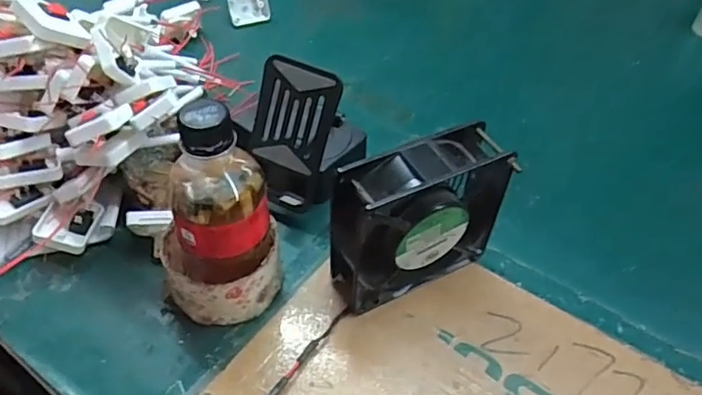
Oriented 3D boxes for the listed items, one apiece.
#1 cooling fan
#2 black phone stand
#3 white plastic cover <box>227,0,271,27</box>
[{"bbox_3d":[0.049,0.016,0.394,0.124,0.120,0.044,-21,53,-21],"label":"cooling fan"},{"bbox_3d":[-0.041,-0.059,0.462,0.071,0.110,0.105,31,53,22],"label":"black phone stand"},{"bbox_3d":[-0.124,-0.234,0.674,0.051,0.041,0.006,-19,19,-20],"label":"white plastic cover"}]

